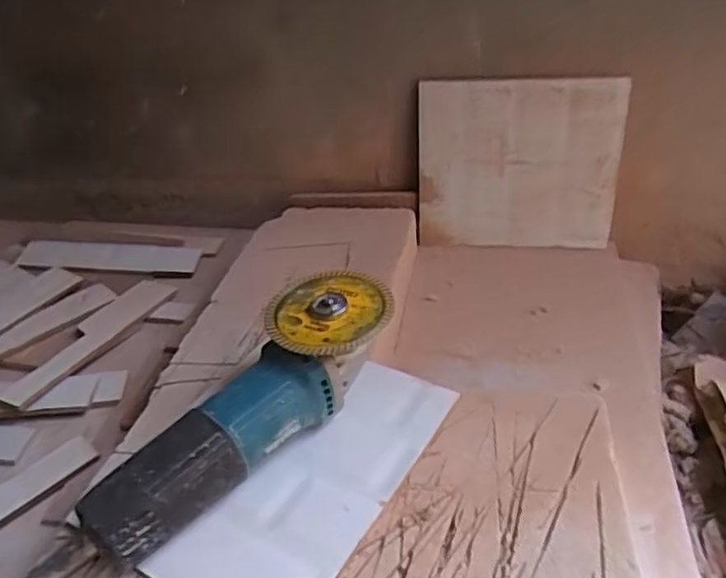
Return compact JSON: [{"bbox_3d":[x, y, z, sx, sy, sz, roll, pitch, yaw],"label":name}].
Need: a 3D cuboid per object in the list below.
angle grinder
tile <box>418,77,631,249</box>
[{"bbox_3d":[-0.078,0.093,0.477,0.089,0.090,0.264,23,42,32],"label":"angle grinder"},{"bbox_3d":[0.194,-0.154,0.814,0.245,0.211,0.013,2,29,9],"label":"tile"}]

